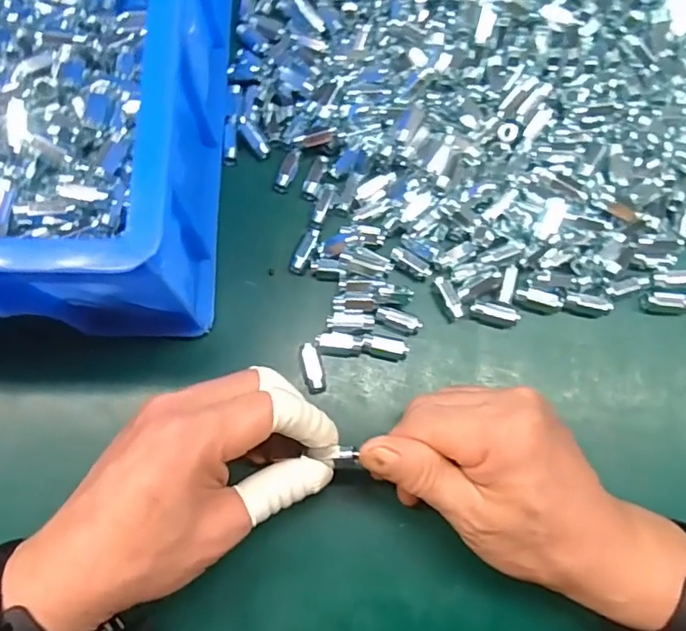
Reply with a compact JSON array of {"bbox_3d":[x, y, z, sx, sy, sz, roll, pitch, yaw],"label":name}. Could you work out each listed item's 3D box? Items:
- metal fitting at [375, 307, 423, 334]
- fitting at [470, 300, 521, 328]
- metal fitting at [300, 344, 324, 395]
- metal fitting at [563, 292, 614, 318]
[{"bbox_3d":[0.033,0.004,0.337,0.028,0.010,0.012,12,74,2],"label":"metal fitting"},{"bbox_3d":[0.091,0.000,0.338,0.028,0.009,0.012,14,74,3],"label":"fitting"},{"bbox_3d":[-0.018,0.031,0.326,0.010,0.012,0.029,-13,75,-5],"label":"metal fitting"},{"bbox_3d":[0.148,-0.006,0.339,0.028,0.008,0.014,15,74,3],"label":"metal fitting"}]

